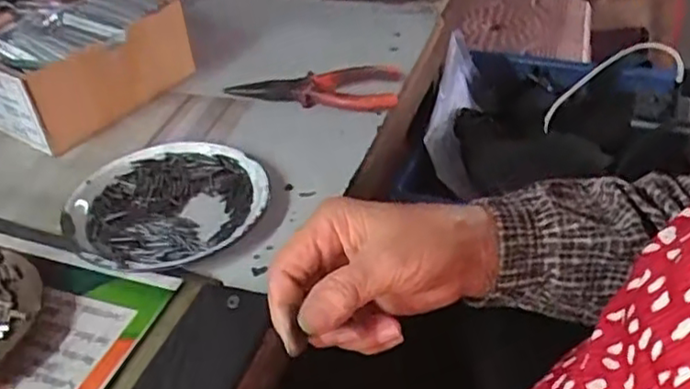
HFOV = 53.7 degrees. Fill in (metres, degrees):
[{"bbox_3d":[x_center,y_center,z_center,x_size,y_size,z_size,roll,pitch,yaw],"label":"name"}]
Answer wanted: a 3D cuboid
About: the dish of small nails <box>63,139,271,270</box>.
[{"bbox_3d":[-0.122,0.005,0.475,0.132,0.013,0.132,-3,39,2],"label":"dish of small nails"}]

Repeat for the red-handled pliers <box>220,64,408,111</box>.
[{"bbox_3d":[-0.028,-0.093,0.583,0.148,0.026,0.058,-2,39,3],"label":"red-handled pliers"}]

